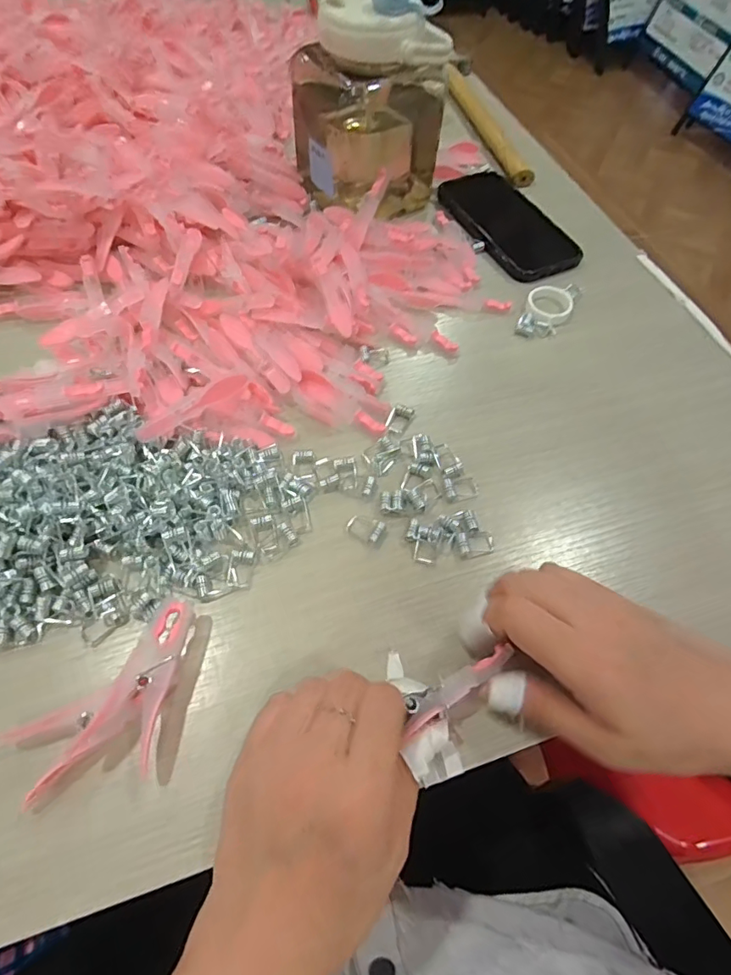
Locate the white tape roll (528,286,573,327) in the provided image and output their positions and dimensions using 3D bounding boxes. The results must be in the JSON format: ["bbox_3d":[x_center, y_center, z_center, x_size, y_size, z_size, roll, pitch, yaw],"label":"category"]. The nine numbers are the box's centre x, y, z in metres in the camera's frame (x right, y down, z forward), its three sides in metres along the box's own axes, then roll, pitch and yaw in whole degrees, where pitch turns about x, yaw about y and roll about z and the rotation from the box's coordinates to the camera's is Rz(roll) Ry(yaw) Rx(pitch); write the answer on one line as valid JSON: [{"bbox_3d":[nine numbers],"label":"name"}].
[{"bbox_3d":[0.152,-0.151,0.417,0.037,0.010,0.041,29,61,13],"label":"white tape roll"}]

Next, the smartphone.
[{"bbox_3d":[0.133,-0.253,0.476,0.077,0.008,0.155,-20,62,-15],"label":"smartphone"}]

